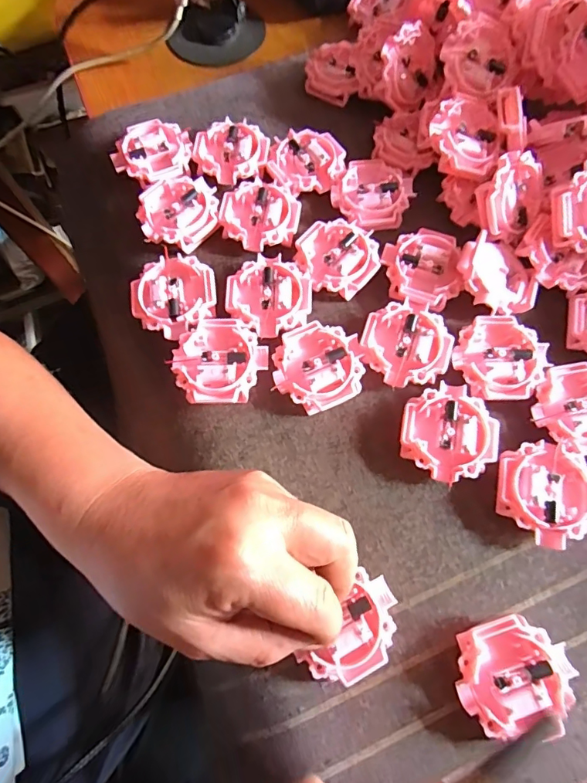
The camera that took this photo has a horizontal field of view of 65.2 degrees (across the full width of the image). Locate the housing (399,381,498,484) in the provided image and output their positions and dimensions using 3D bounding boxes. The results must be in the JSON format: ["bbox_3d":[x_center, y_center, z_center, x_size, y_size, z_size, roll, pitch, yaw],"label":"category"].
[{"bbox_3d":[0.088,0.024,0.263,0.052,0.016,0.053,0,71,0],"label":"housing"}]

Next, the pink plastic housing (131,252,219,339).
[{"bbox_3d":[-0.075,-0.060,0.288,0.052,0.010,0.052,0,71,0],"label":"pink plastic housing"}]

